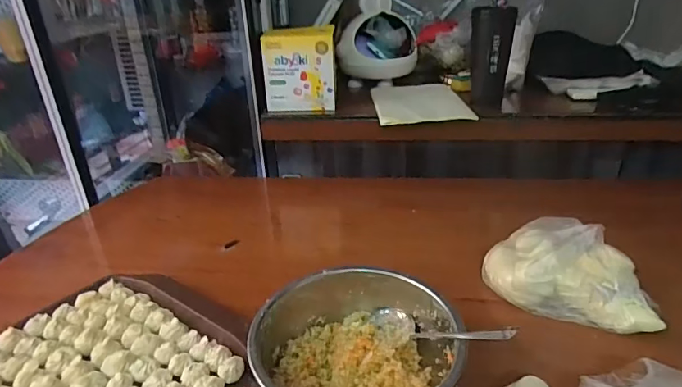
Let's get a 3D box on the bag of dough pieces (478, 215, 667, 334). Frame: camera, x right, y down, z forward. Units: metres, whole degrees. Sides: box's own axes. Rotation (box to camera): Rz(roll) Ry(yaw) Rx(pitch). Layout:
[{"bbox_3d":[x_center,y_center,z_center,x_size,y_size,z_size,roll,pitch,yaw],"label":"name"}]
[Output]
[{"bbox_3d":[0.268,0.081,0.536,0.188,0.086,0.109,13,31,28],"label":"bag of dough pieces"}]

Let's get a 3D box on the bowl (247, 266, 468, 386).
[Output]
[{"bbox_3d":[0.019,0.145,0.432,0.180,0.067,0.171,-2,27,1],"label":"bowl"}]

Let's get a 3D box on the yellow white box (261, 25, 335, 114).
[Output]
[{"bbox_3d":[-0.080,-0.243,0.914,0.143,0.150,0.068,-2,27,1],"label":"yellow white box"}]

